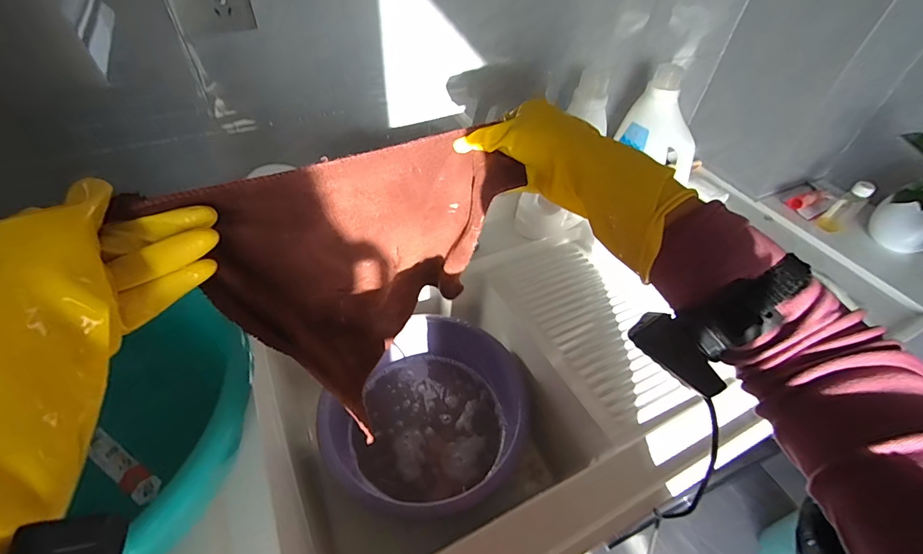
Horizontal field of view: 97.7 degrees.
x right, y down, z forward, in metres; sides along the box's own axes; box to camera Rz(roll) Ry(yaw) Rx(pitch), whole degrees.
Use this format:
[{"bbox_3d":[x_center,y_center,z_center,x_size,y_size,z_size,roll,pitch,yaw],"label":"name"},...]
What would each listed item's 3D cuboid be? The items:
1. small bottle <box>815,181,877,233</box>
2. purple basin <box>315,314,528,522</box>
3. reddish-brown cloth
[{"bbox_3d":[0.817,-0.150,0.856,0.054,0.109,0.044,-28,55,-27],"label":"small bottle"},{"bbox_3d":[-0.060,0.233,0.718,0.333,0.121,0.341,2,47,-2],"label":"purple basin"},{"bbox_3d":[-0.079,0.009,0.430,0.126,0.295,0.269,35,54,25],"label":"reddish-brown cloth"}]

